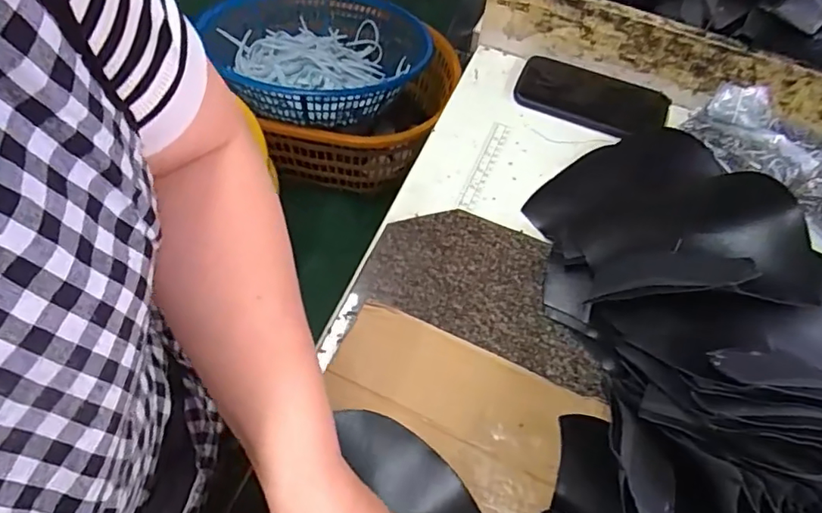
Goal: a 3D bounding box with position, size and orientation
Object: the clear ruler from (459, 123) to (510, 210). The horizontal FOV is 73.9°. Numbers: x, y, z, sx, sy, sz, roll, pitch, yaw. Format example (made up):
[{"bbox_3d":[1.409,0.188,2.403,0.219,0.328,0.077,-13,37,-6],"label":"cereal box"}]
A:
[{"bbox_3d":[0.079,-0.098,0.587,0.020,0.004,0.129,19,58,12],"label":"clear ruler"}]

